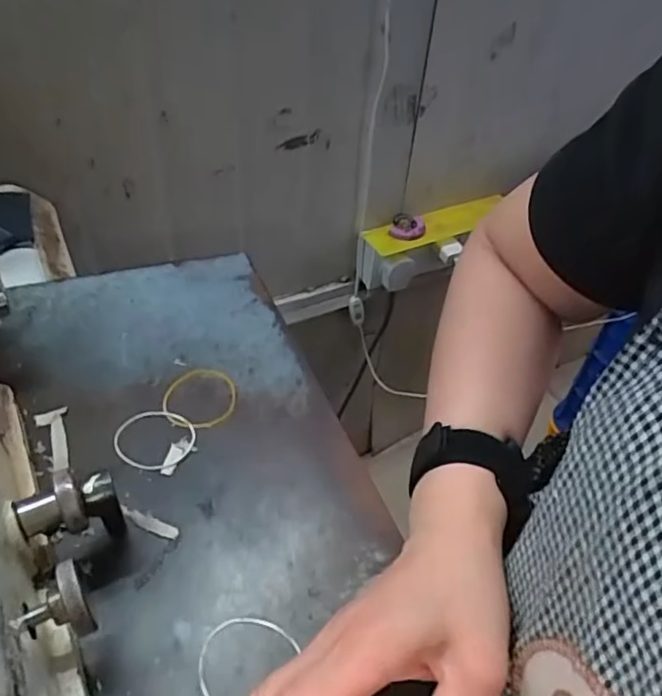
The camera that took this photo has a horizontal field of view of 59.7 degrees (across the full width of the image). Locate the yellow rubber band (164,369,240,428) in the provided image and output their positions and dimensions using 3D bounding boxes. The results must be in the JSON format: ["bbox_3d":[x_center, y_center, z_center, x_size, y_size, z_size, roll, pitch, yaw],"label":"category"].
[{"bbox_3d":[-0.097,0.037,0.426,0.054,0.004,0.054,5,46,-5],"label":"yellow rubber band"}]

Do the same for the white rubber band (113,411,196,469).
[{"bbox_3d":[-0.121,0.062,0.396,0.054,0.004,0.050,-11,46,-16],"label":"white rubber band"}]

